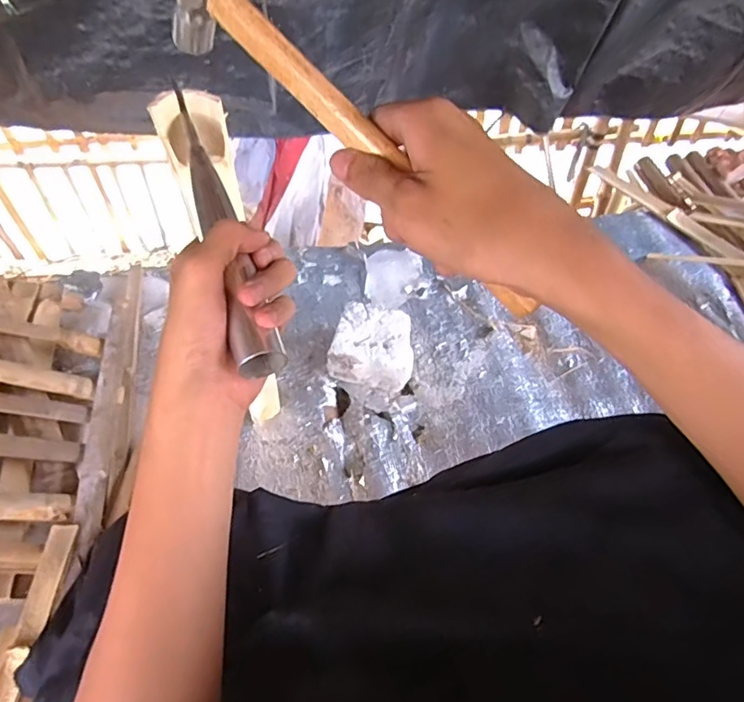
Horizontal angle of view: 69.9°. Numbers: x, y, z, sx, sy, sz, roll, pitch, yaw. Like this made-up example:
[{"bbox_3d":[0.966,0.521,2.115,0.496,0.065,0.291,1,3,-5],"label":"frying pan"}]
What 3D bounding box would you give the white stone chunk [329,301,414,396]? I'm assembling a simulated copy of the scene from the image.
[{"bbox_3d":[0.005,-0.006,0.868,0.133,0.075,0.113,15,55,7],"label":"white stone chunk"}]

